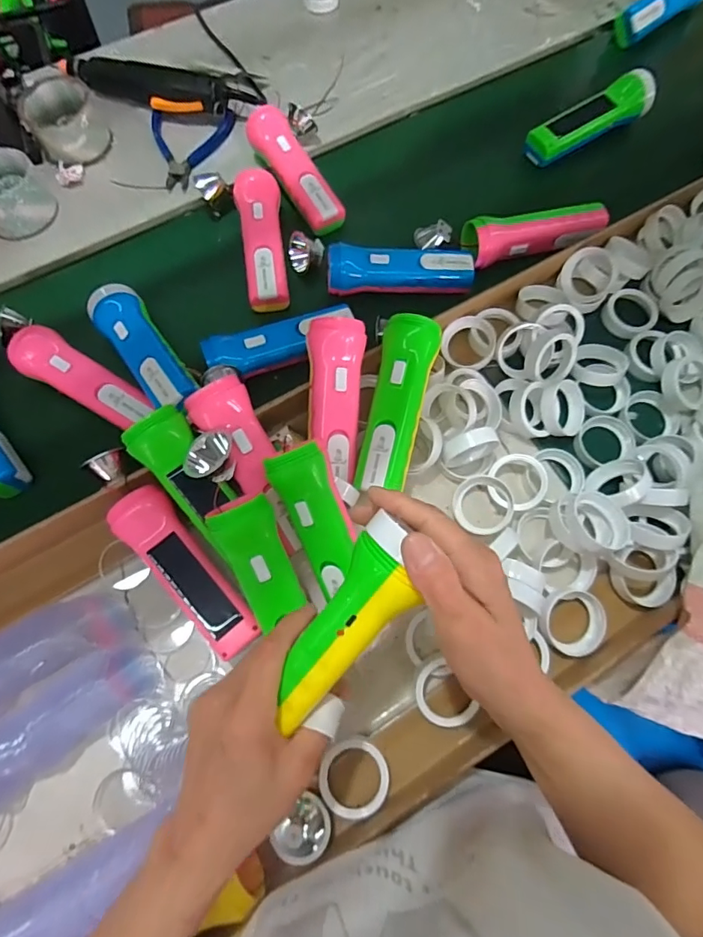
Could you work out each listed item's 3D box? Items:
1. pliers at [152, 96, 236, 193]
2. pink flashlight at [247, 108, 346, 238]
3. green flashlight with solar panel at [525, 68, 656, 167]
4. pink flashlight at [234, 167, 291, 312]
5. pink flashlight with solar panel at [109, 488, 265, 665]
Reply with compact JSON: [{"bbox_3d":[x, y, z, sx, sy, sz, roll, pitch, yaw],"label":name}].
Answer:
[{"bbox_3d":[-0.208,-0.402,0.596,0.102,0.022,0.130,3,71,0],"label":"pliers"},{"bbox_3d":[-0.069,-0.346,0.566,0.045,0.047,0.164,-30,75,-11],"label":"pink flashlight"},{"bbox_3d":[0.299,-0.438,0.597,0.167,0.041,0.054,-29,74,-10],"label":"green flashlight with solar panel"},{"bbox_3d":[-0.099,-0.255,0.538,0.046,0.041,0.164,-7,72,-3],"label":"pink flashlight"},{"bbox_3d":[-0.136,0.087,0.405,0.043,0.049,0.155,-41,77,-13],"label":"pink flashlight with solar panel"}]

